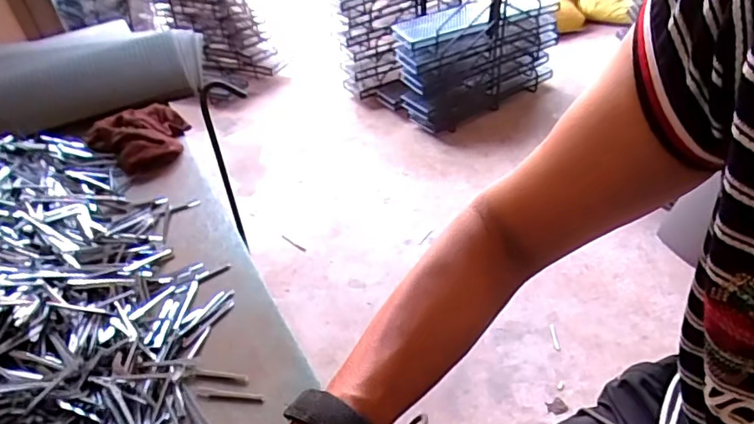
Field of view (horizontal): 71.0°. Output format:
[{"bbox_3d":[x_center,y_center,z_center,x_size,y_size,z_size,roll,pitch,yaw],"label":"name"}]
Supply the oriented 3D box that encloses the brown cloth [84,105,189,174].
[{"bbox_3d":[-0.360,-0.115,0.804,0.138,0.051,0.132,-25,44,-19],"label":"brown cloth"}]

